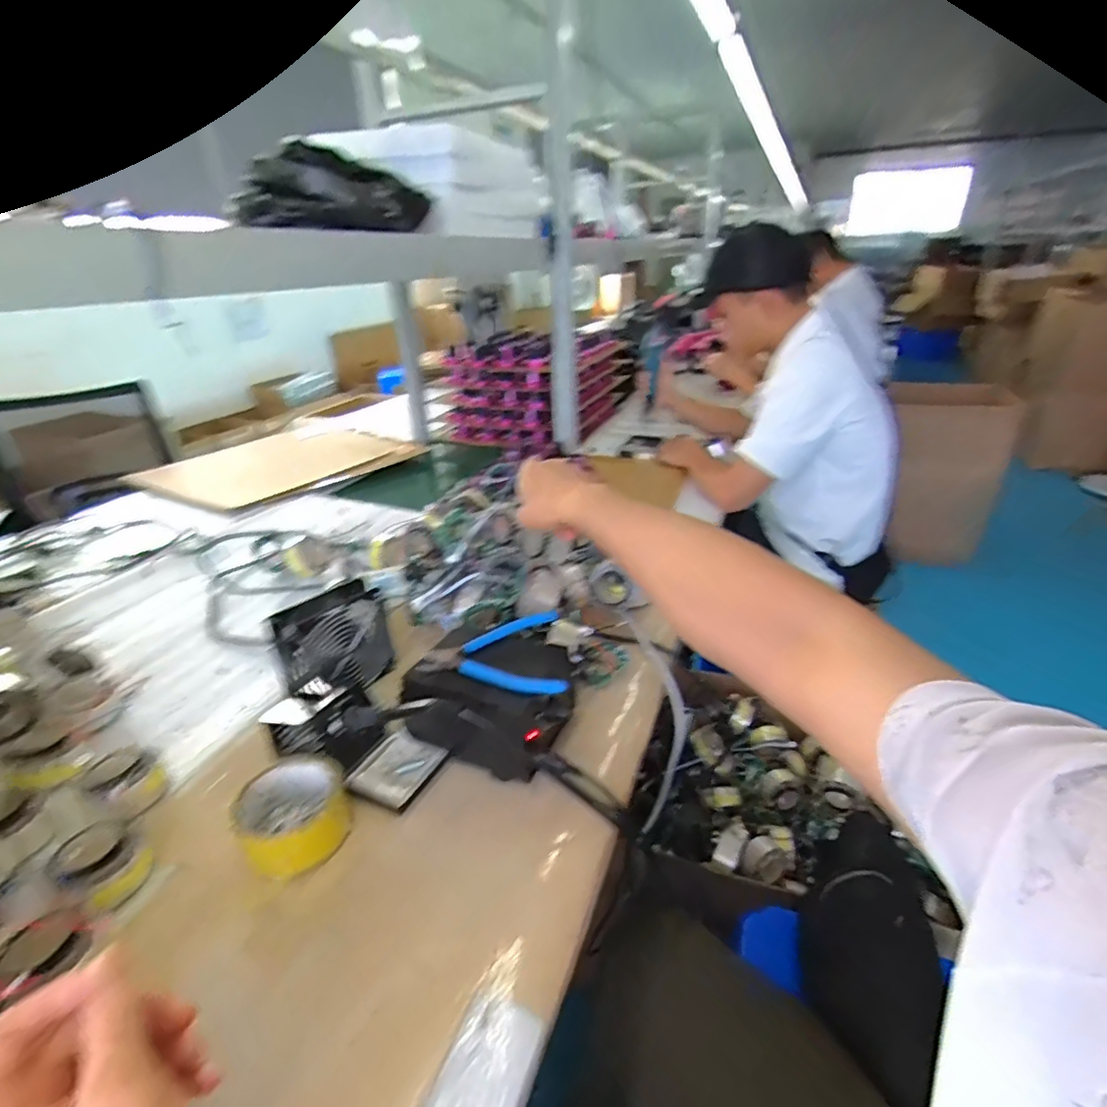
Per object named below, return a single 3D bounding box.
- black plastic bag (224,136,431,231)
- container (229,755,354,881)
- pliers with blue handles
[{"bbox_3d":[-0.302,-0.496,0.781,0.270,0.092,0.118,-12,28,-19],"label":"black plastic bag"},{"bbox_3d":[-0.222,0.222,0.486,0.086,0.042,0.089,-2,27,1],"label":"container"},{"bbox_3d":[-0.060,0.103,0.570,0.136,0.019,0.126,-3,27,-1],"label":"pliers with blue handles"}]

